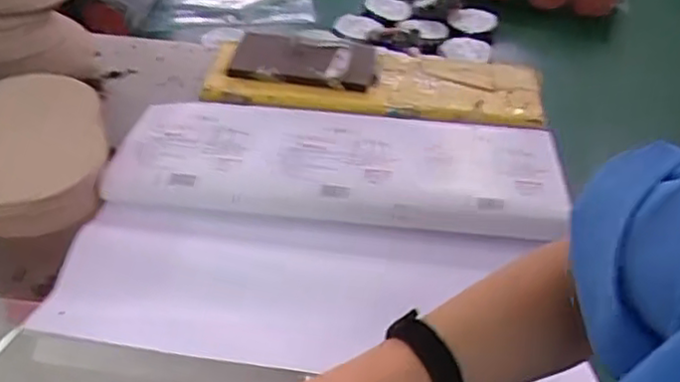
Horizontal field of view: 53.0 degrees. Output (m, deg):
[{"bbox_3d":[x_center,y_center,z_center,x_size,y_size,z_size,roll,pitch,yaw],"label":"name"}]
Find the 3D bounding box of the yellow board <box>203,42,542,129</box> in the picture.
[{"bbox_3d":[0.043,-0.142,0.845,0.406,0.020,0.109,6,43,5],"label":"yellow board"}]

